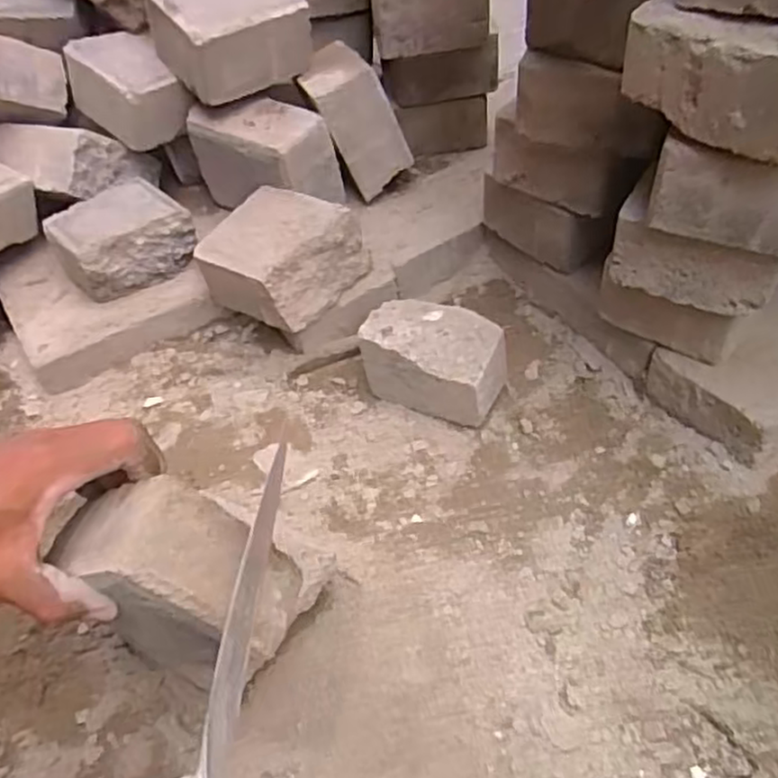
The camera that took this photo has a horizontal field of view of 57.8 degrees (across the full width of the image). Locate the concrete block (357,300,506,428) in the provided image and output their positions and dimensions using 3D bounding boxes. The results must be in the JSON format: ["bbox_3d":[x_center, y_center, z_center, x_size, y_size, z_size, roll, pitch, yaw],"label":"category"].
[{"bbox_3d":[0.039,-0.023,0.600,0.113,0.073,0.066,17,54,22],"label":"concrete block"}]

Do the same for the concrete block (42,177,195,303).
[{"bbox_3d":[-0.252,-0.142,0.669,0.120,0.065,0.087,-25,51,-18],"label":"concrete block"}]

